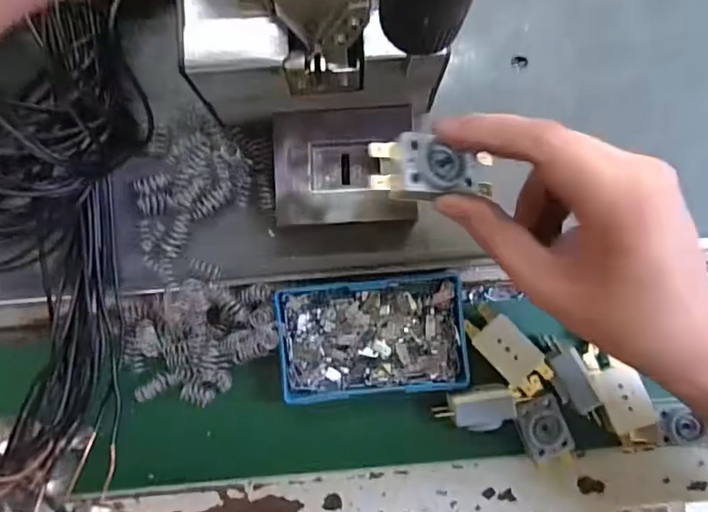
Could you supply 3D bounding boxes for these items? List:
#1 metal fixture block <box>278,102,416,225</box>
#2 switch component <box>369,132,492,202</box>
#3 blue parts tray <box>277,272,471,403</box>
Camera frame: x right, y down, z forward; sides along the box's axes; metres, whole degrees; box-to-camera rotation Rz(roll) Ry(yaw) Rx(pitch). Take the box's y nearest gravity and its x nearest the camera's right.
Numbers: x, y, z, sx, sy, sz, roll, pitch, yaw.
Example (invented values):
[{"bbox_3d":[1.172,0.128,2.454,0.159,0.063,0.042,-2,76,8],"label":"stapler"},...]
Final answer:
[{"bbox_3d":[-0.006,-0.052,0.298,0.079,0.023,0.068,-4,86,0],"label":"metal fixture block"},{"bbox_3d":[0.035,-0.039,0.227,0.055,0.014,0.029,2,89,-1],"label":"switch component"},{"bbox_3d":[0.011,0.051,0.323,0.113,0.026,0.069,-5,86,-1],"label":"blue parts tray"}]

